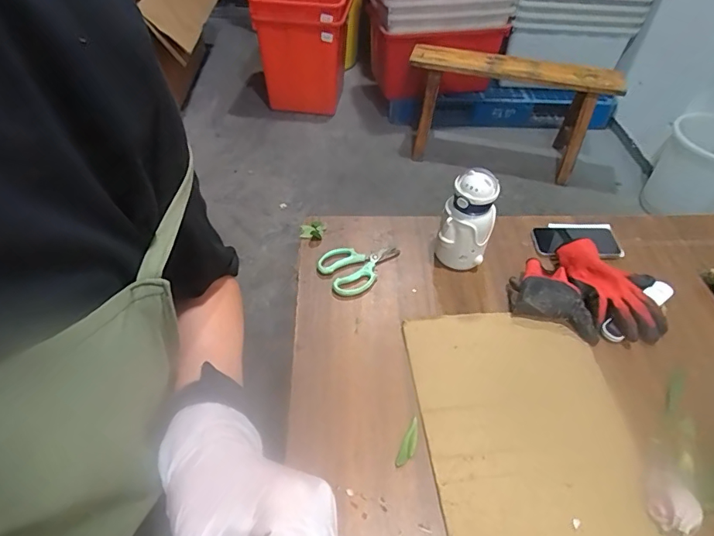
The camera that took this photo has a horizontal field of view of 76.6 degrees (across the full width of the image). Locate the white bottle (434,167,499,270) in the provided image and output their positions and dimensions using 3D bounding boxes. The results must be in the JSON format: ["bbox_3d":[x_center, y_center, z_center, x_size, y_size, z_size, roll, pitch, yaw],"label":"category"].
[{"bbox_3d":[0.190,-0.076,0.784,0.085,0.183,0.069,20,50,16],"label":"white bottle"}]

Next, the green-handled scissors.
[{"bbox_3d":[0.010,-0.009,0.829,0.147,0.016,0.104,-25,53,-23],"label":"green-handled scissors"}]

